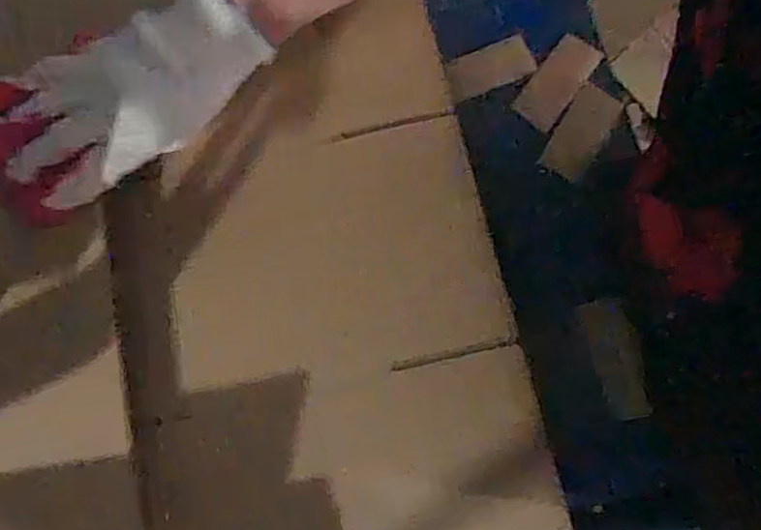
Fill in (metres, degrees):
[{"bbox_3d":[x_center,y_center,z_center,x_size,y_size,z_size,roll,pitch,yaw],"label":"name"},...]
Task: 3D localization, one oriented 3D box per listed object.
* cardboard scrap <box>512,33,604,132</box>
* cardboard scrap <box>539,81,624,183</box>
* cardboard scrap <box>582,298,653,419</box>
[{"bbox_3d":[0.135,-0.142,0.514,0.035,0.006,0.082,36,77,13],"label":"cardboard scrap"},{"bbox_3d":[0.151,-0.100,0.499,0.033,0.004,0.076,31,78,9],"label":"cardboard scrap"},{"bbox_3d":[0.164,0.064,0.463,0.031,0.008,0.080,-11,75,-1],"label":"cardboard scrap"}]

